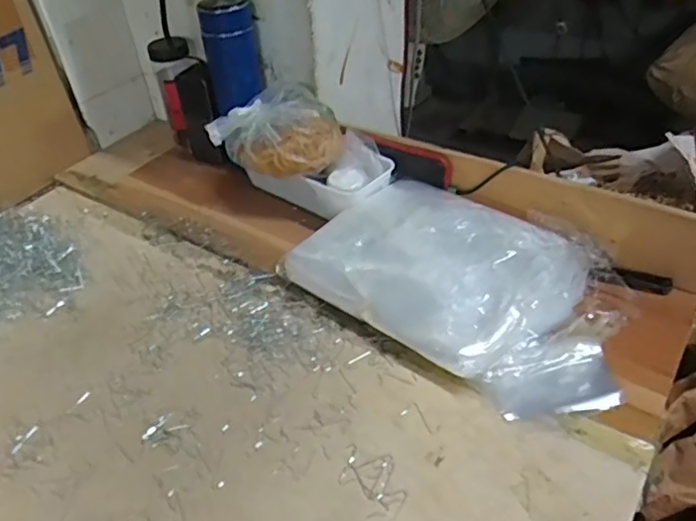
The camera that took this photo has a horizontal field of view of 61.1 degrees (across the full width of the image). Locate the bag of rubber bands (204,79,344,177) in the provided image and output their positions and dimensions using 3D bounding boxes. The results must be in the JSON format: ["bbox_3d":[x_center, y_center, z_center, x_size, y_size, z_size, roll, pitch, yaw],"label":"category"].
[{"bbox_3d":[-0.082,-0.150,0.697,0.132,0.069,0.109,-23,44,-21],"label":"bag of rubber bands"}]

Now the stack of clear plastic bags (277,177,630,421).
[{"bbox_3d":[0.118,0.013,0.600,0.321,0.068,0.207,28,50,32],"label":"stack of clear plastic bags"}]

